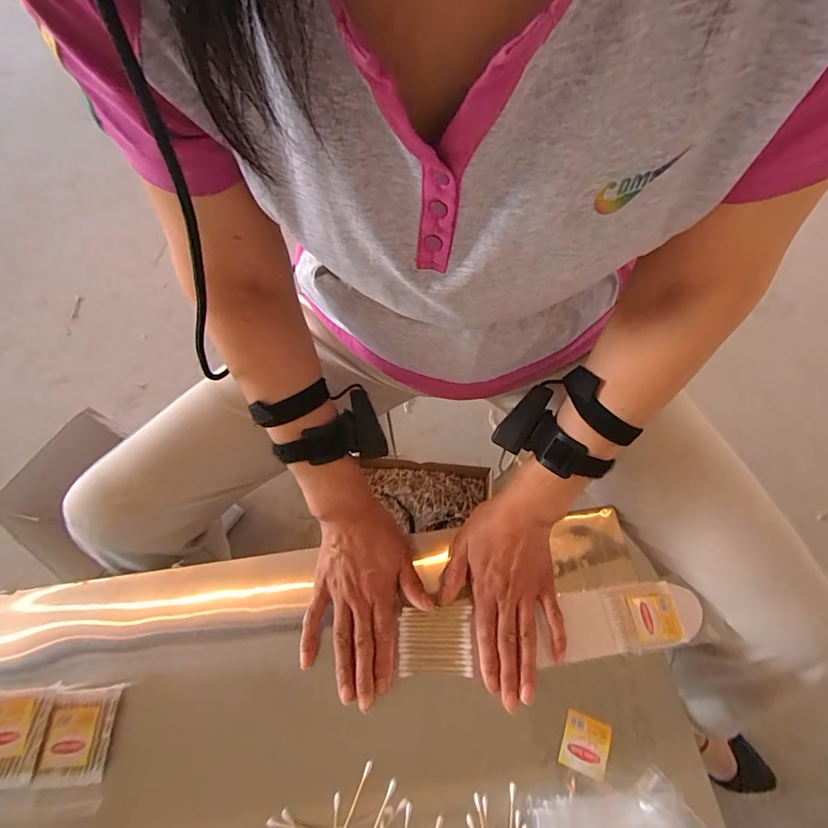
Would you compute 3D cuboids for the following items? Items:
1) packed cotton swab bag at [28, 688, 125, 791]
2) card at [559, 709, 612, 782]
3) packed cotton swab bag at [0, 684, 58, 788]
[{"bbox_3d":[-0.303,0.289,0.394,0.051,0.016,0.072,-3,63,0],"label":"packed cotton swab bag"},{"bbox_3d":[0.154,0.297,0.394,0.038,0.004,0.044,20,60,12],"label":"card"},{"bbox_3d":[-0.355,0.280,0.381,0.055,0.012,0.071,4,58,-14],"label":"packed cotton swab bag"}]

